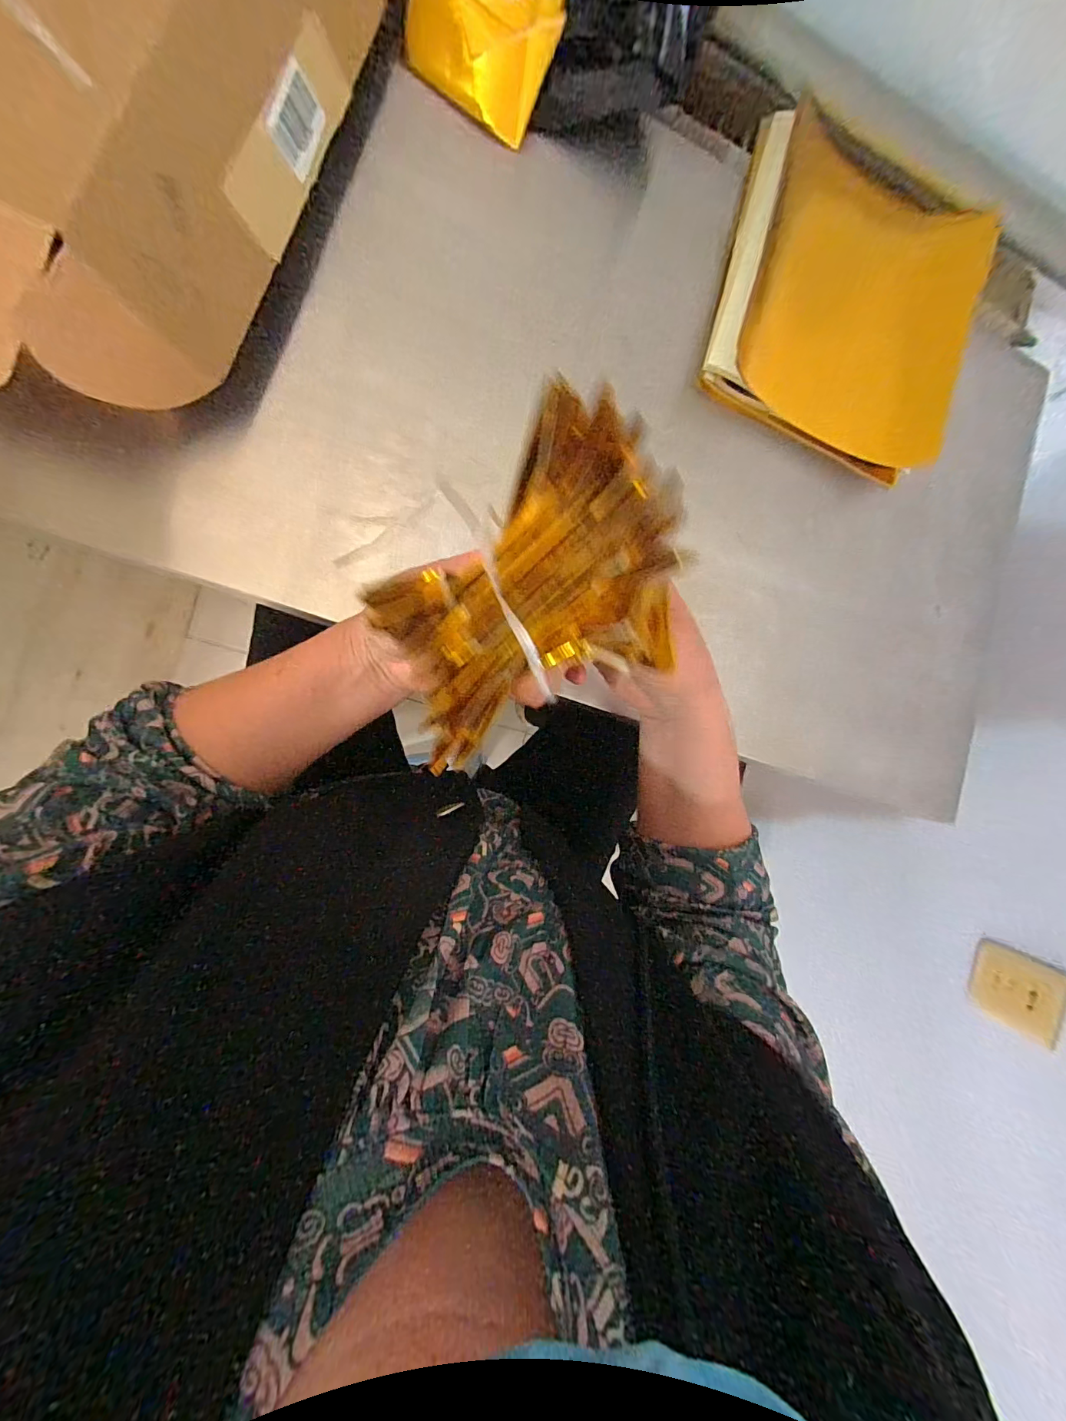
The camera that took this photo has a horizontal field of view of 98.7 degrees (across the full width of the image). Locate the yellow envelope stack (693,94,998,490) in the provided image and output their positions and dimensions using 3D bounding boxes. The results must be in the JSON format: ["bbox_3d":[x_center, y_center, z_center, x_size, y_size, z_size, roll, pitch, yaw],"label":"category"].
[{"bbox_3d":[0.274,-0.361,0.403,0.219,0.052,0.250,14,85,-9],"label":"yellow envelope stack"}]

